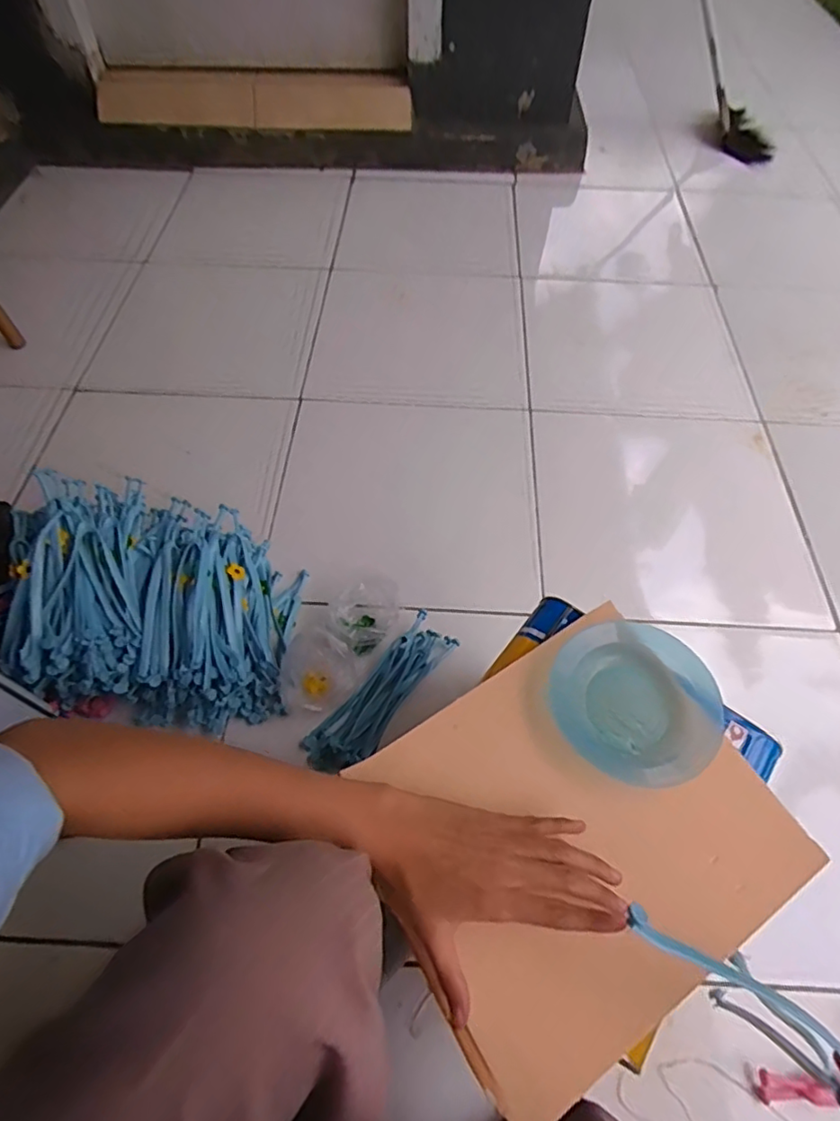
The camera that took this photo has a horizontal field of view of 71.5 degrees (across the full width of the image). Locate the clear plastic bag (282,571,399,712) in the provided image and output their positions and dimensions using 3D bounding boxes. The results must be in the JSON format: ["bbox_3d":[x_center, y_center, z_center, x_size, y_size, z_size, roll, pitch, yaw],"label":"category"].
[{"bbox_3d":[-0.101,0.108,0.733,0.087,0.053,0.187,29,62,17],"label":"clear plastic bag"}]

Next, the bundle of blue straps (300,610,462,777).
[{"bbox_3d":[-0.043,0.162,0.721,0.071,0.027,0.225,37,64,21],"label":"bundle of blue straps"}]

